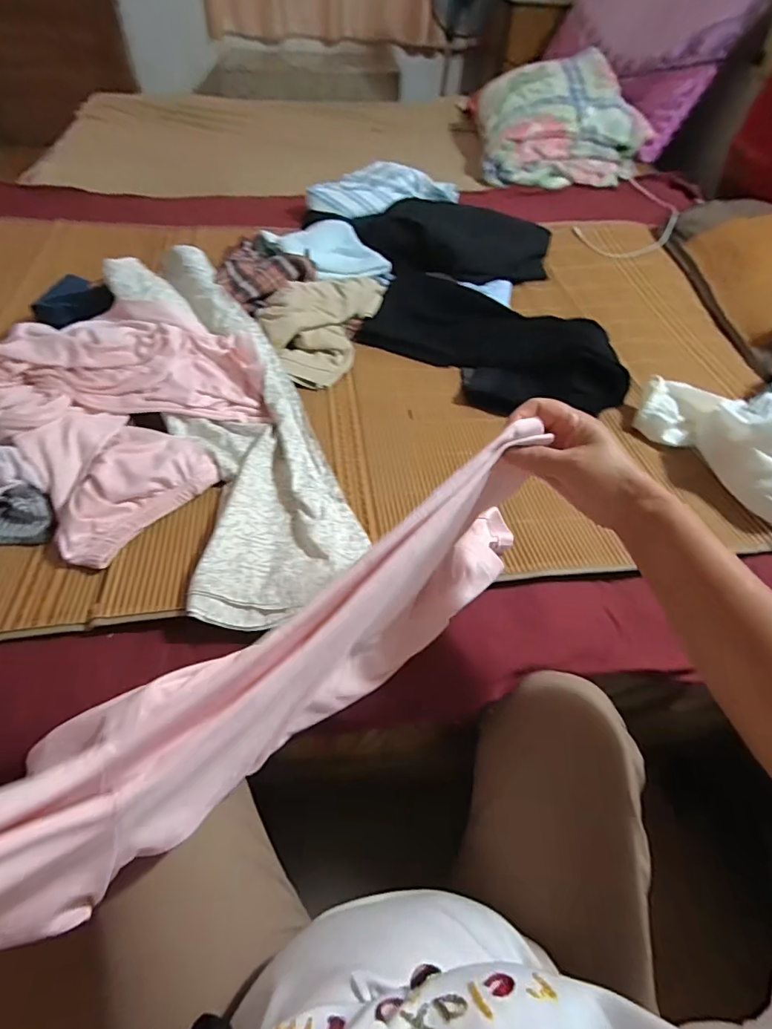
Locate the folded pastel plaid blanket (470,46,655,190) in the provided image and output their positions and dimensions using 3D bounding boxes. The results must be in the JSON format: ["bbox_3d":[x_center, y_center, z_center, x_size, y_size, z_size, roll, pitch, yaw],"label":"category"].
[{"bbox_3d":[0.525,-1.167,1.391,0.496,0.197,0.429,0,53,-3],"label":"folded pastel plaid blanket"}]

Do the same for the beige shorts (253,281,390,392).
[{"bbox_3d":[-0.119,-0.352,0.820,0.161,0.070,0.302,14,53,7],"label":"beige shorts"}]

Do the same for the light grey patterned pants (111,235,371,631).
[{"bbox_3d":[-0.212,-0.162,0.642,0.227,0.114,0.696,-18,56,-16],"label":"light grey patterned pants"}]

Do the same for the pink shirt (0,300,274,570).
[{"bbox_3d":[-0.335,-0.162,0.635,0.344,0.067,0.343,39,60,24],"label":"pink shirt"}]

